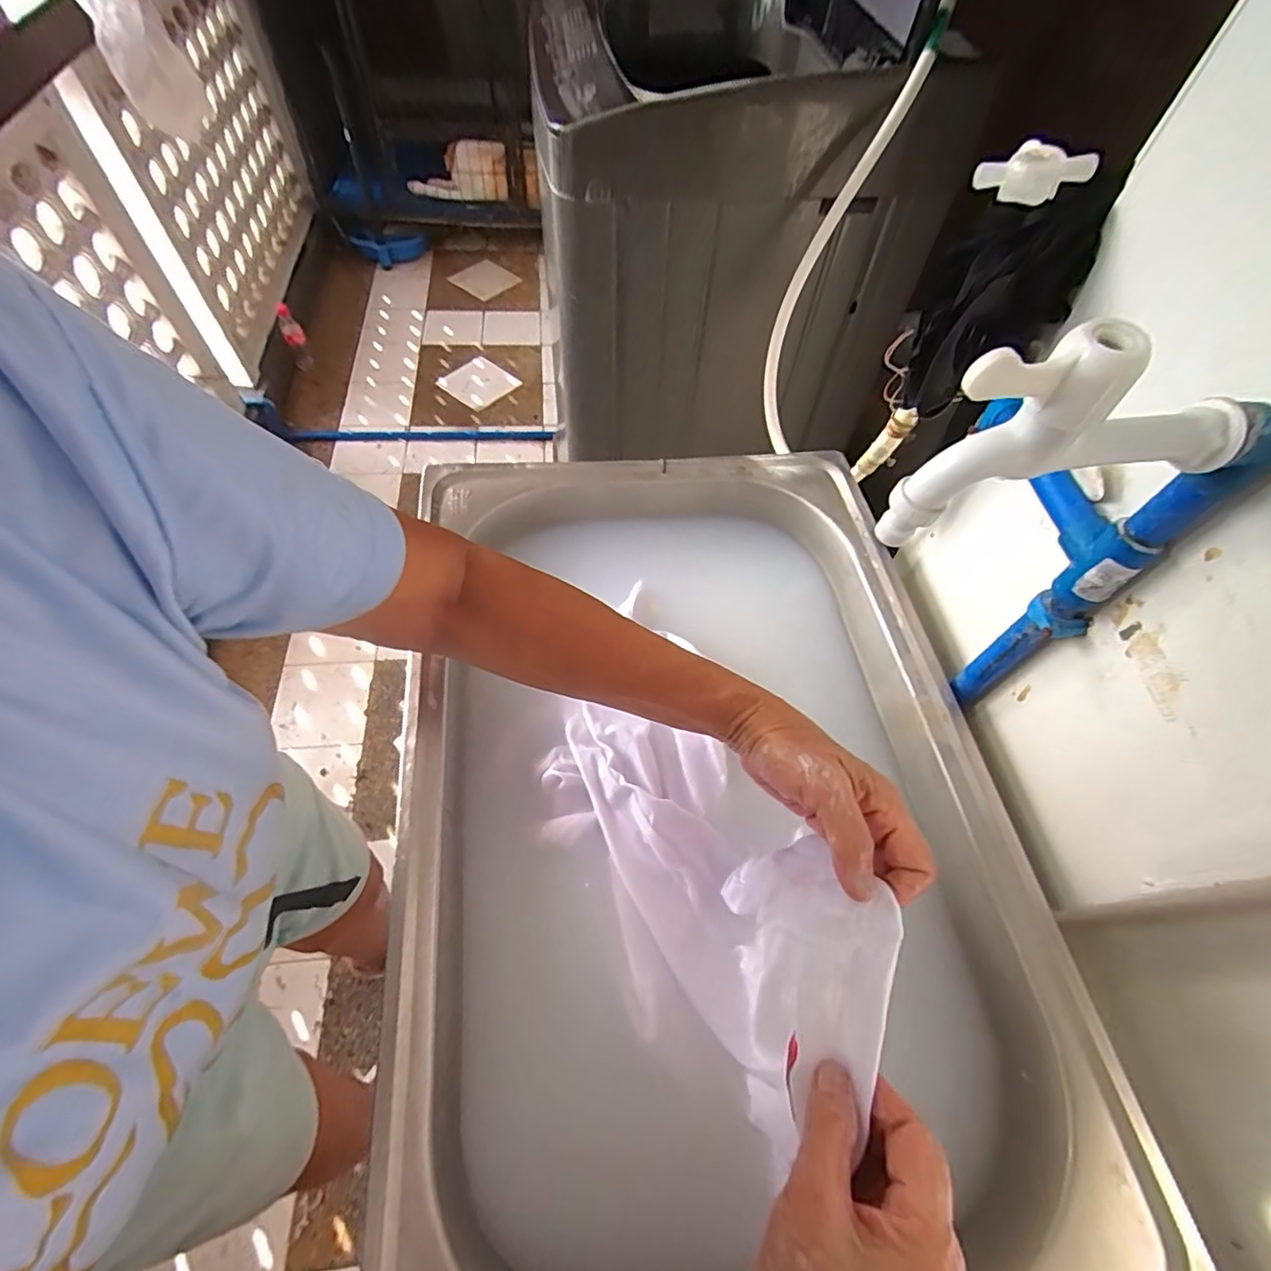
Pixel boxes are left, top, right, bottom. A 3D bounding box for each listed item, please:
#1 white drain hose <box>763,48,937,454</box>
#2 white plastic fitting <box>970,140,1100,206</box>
[{"bbox_3d":[0.241,-0.465,0.720,0.081,0.409,0.074,25,27,11],"label":"white drain hose"},{"bbox_3d":[0.248,-0.288,0.363,0.066,0.024,0.028,9,57,18],"label":"white plastic fitting"}]

